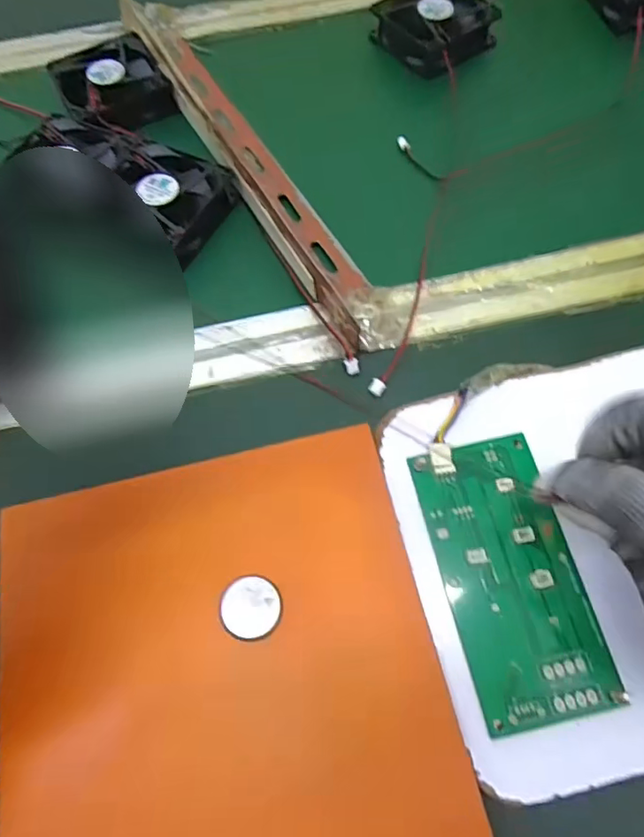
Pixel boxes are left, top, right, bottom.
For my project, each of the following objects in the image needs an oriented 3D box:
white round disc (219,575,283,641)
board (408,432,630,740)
[{"bbox_3d":[-0.034,0.091,0.266,0.028,0.006,0.028,-1,64,2],"label":"white round disc"},{"bbox_3d":[0.092,0.074,0.271,0.065,0.008,0.132,-13,64,-2],"label":"board"}]

